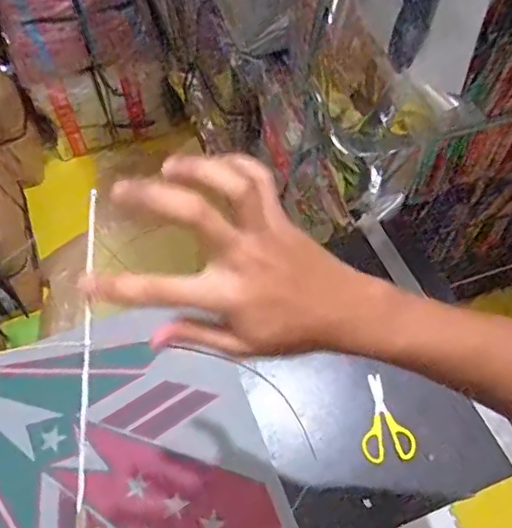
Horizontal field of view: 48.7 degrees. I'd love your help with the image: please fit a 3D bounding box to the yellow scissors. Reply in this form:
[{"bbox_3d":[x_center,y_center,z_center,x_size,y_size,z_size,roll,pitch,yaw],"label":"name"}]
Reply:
[{"bbox_3d":[0.170,0.208,0.763,0.067,0.013,0.113,-13,66,-7],"label":"yellow scissors"}]

